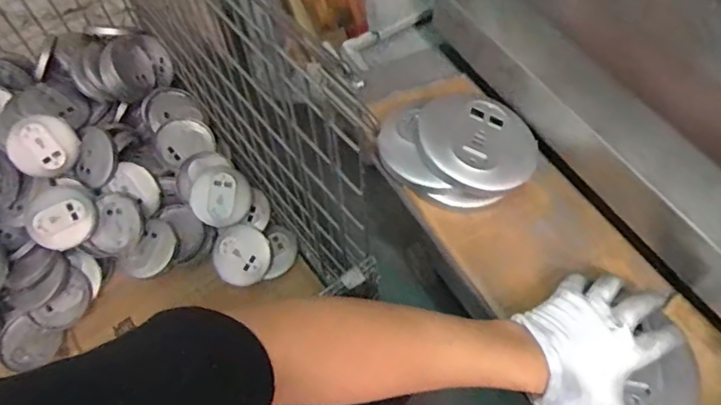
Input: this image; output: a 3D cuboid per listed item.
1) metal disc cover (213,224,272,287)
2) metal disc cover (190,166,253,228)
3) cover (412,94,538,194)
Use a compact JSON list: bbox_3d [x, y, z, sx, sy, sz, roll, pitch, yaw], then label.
[{"bbox_3d":[-0.261,0.116,1.176,0.121,0.016,0.129,13,76,-6],"label":"metal disc cover"},{"bbox_3d":[-0.313,-0.016,1.197,0.131,0.034,0.135,30,75,-1],"label":"metal disc cover"},{"bbox_3d":[0.128,-0.068,0.576,0.130,0.027,0.119,33,61,1],"label":"cover"}]

